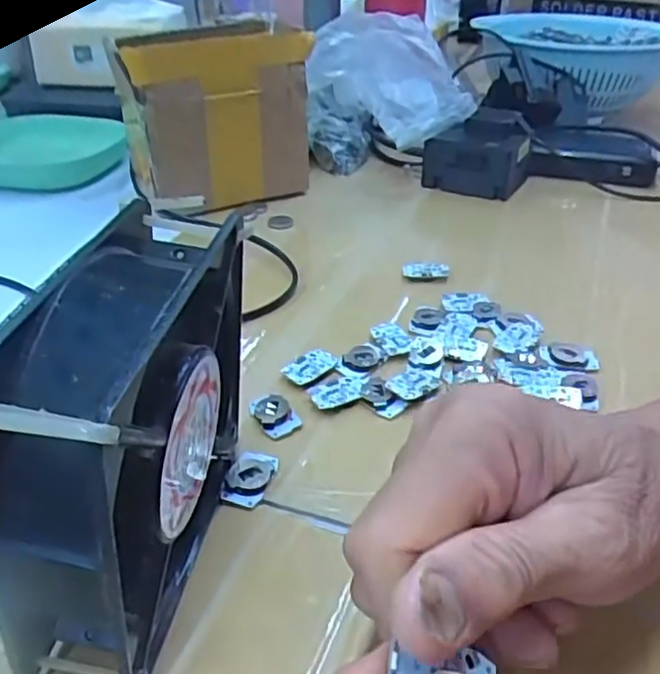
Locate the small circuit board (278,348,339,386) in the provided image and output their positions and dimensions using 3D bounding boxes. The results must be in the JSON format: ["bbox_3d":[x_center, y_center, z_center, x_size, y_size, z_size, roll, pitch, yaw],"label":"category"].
[{"bbox_3d":[-0.011,0.014,0.349,0.027,0.004,0.017,-27,43,-35],"label":"small circuit board"}]

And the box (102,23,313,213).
[{"bbox_3d":[-0.089,-0.171,0.525,0.138,0.126,0.084,-10,36,-16],"label":"box"}]

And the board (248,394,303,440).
[{"bbox_3d":[-0.027,0.037,0.322,0.018,0.004,0.029,-16,37,-23],"label":"board"}]

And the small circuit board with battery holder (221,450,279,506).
[{"bbox_3d":[-0.034,0.060,0.287,0.019,0.007,0.025,6,35,9],"label":"small circuit board with battery holder"}]

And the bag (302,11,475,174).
[{"bbox_3d":[0.050,-0.216,0.595,0.143,0.121,0.077,10,35,13],"label":"bag"}]

